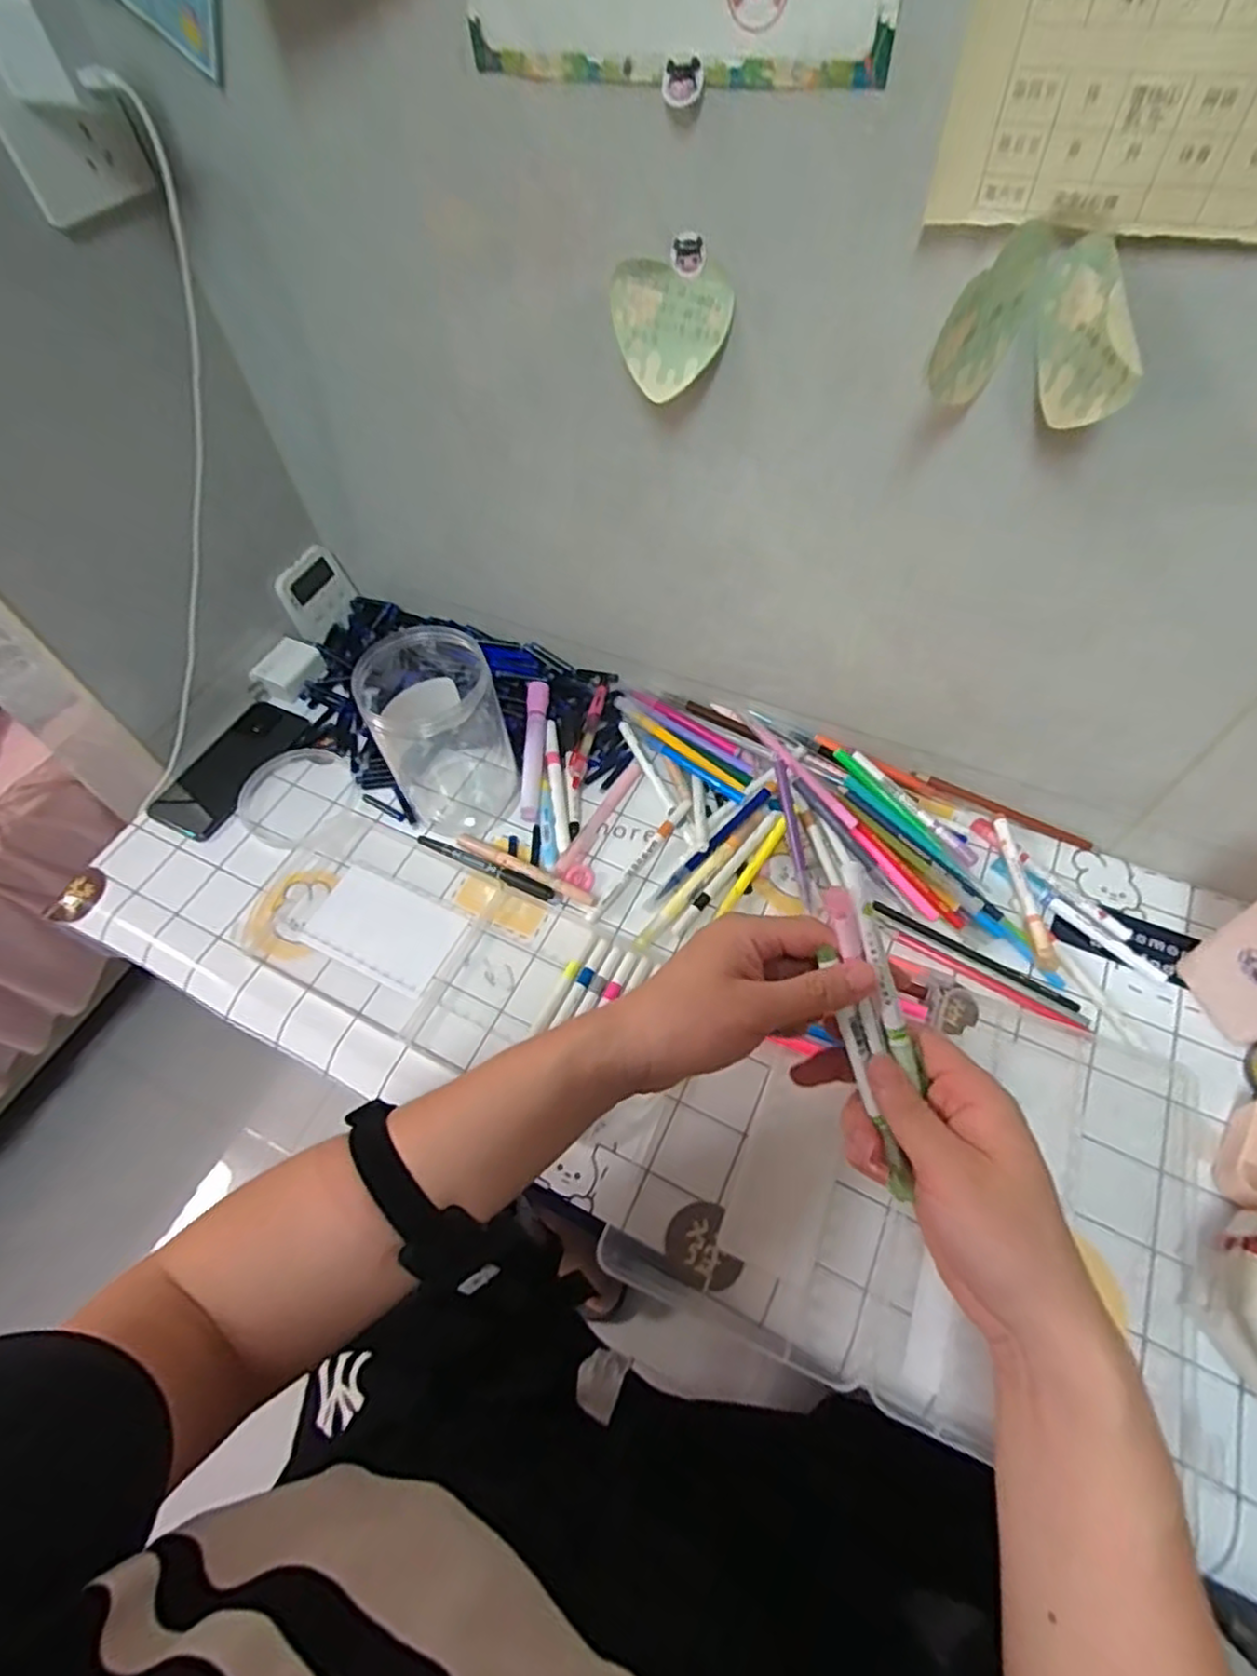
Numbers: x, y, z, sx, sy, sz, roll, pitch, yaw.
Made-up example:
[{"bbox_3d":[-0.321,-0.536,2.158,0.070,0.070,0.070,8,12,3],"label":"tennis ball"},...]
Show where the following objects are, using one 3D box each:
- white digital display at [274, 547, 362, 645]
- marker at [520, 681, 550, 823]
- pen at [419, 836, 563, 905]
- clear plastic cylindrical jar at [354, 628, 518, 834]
[{"bbox_3d":[-0.314,-0.246,0.720,0.007,0.073,0.076,16,59,38],"label":"white digital display"},{"bbox_3d":[-0.083,-0.080,0.630,0.018,0.024,0.134,-1,59,4],"label":"marker"},{"bbox_3d":[-0.117,0.023,0.581,0.138,0.013,0.012,23,64,17],"label":"pen"},{"bbox_3d":[-0.153,-0.089,0.568,0.094,0.153,0.113,-29,57,-12],"label":"clear plastic cylindrical jar"}]

